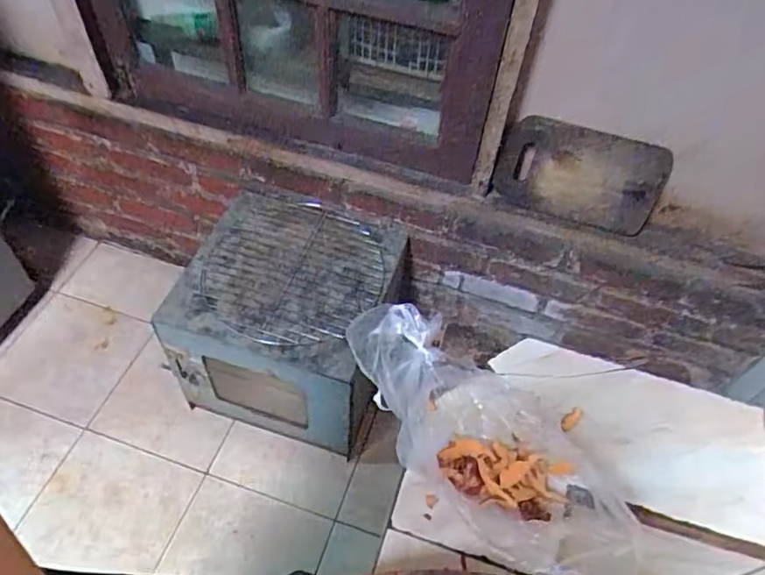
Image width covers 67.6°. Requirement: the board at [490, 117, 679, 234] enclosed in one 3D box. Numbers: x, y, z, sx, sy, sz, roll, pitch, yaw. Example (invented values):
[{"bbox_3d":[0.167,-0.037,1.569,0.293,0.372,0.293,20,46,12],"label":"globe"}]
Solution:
[{"bbox_3d":[0.374,-0.209,1.078,0.303,0.175,0.019,16,30,0],"label":"board"}]

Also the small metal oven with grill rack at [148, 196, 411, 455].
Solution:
[{"bbox_3d":[-0.186,0.074,1.253,0.405,0.344,0.378,13,52,5],"label":"small metal oven with grill rack"}]

